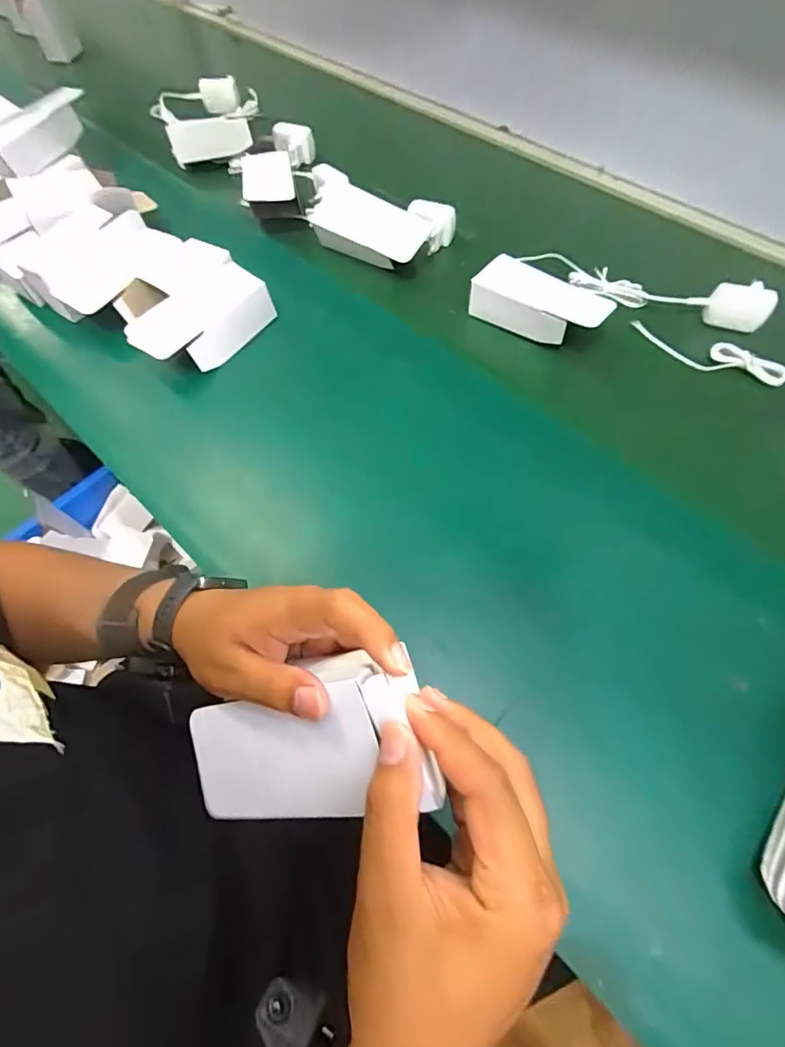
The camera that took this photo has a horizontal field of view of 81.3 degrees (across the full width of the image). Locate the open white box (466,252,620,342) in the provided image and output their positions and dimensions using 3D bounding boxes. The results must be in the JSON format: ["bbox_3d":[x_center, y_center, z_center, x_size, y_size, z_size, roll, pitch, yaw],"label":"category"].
[{"bbox_3d":[0.158,-0.233,0.503,0.141,0.049,0.072,37,68,22],"label":"open white box"}]

